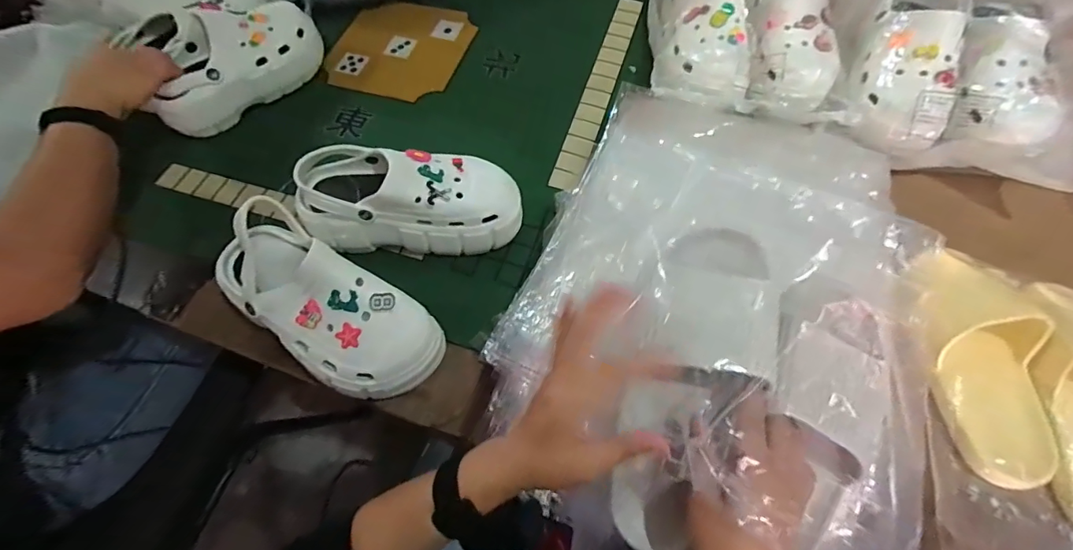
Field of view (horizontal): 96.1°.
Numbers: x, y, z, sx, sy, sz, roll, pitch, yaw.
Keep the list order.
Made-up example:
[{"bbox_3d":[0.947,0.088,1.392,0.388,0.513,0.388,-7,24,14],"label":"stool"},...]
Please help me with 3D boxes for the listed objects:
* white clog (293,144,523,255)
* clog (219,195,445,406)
[{"bbox_3d":[-0.145,-0.091,0.557,0.251,0.092,0.101,-2,62,0],"label":"white clog"},{"bbox_3d":[-0.221,0.021,0.477,0.250,0.107,0.109,31,67,16],"label":"clog"}]

